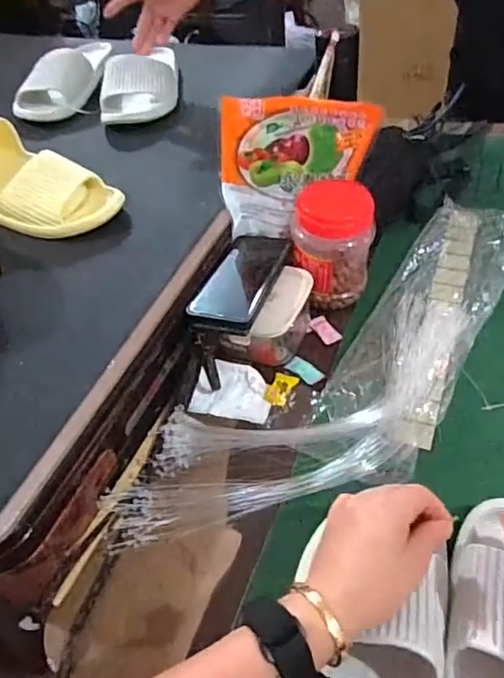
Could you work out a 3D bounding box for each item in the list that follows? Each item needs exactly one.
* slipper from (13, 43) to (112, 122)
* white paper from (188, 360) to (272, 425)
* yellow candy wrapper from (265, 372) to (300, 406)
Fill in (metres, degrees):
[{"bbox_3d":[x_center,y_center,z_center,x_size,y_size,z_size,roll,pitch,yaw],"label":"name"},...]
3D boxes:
[{"bbox_3d":[-0.316,-0.456,0.955,0.085,0.067,0.229,18,52,22],"label":"slipper"},{"bbox_3d":[-0.019,0.058,0.619,0.089,0.008,0.074,8,49,15],"label":"white paper"},{"bbox_3d":[0.032,0.054,0.610,0.028,0.005,0.043,20,53,23],"label":"yellow candy wrapper"}]

